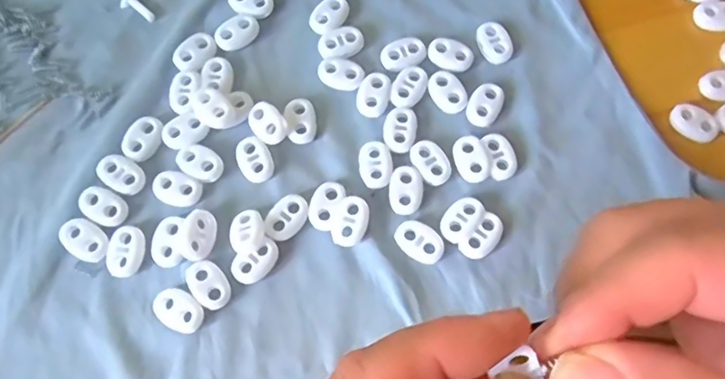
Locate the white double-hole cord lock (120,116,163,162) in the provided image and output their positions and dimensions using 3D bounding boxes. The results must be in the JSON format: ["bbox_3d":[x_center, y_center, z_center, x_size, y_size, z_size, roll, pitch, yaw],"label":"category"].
[{"bbox_3d":[-0.102,-0.025,0.268,0.017,0.004,0.022,34,76,10],"label":"white double-hole cord lock"}]

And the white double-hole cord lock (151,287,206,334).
[{"bbox_3d":[-0.078,0.052,0.246,0.022,0.006,0.015,32,76,10],"label":"white double-hole cord lock"}]

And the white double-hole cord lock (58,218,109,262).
[{"bbox_3d":[-0.123,0.023,0.255,0.022,0.005,0.015,32,76,10],"label":"white double-hole cord lock"}]

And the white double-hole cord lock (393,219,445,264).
[{"bbox_3d":[0.025,0.023,0.254,0.022,0.004,0.015,38,77,11],"label":"white double-hole cord lock"}]

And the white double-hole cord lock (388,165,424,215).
[{"bbox_3d":[0.020,0.000,0.260,0.015,0.004,0.023,0,73,0],"label":"white double-hole cord lock"}]

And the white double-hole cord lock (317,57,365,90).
[{"bbox_3d":[-0.011,-0.056,0.279,0.023,0.004,0.015,16,74,5],"label":"white double-hole cord lock"}]

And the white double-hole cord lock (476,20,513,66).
[{"bbox_3d":[0.065,-0.073,0.285,0.015,0.005,0.023,-27,74,-8],"label":"white double-hole cord lock"}]

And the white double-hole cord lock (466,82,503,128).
[{"bbox_3d":[0.058,-0.041,0.274,0.015,0.004,0.022,30,75,9],"label":"white double-hole cord lock"}]

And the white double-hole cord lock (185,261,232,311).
[{"bbox_3d":[-0.066,0.041,0.249,0.014,0.004,0.022,-34,76,-10],"label":"white double-hole cord lock"}]

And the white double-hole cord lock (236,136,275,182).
[{"bbox_3d":[-0.050,-0.013,0.266,0.015,0.004,0.021,-22,74,-6],"label":"white double-hole cord lock"}]

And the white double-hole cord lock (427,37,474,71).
[{"bbox_3d":[0.043,-0.066,0.281,0.022,0.004,0.014,26,75,8],"label":"white double-hole cord lock"}]

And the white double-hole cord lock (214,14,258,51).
[{"bbox_3d":[-0.062,-0.078,0.285,0.022,0.005,0.014,-29,75,-8],"label":"white double-hole cord lock"}]

